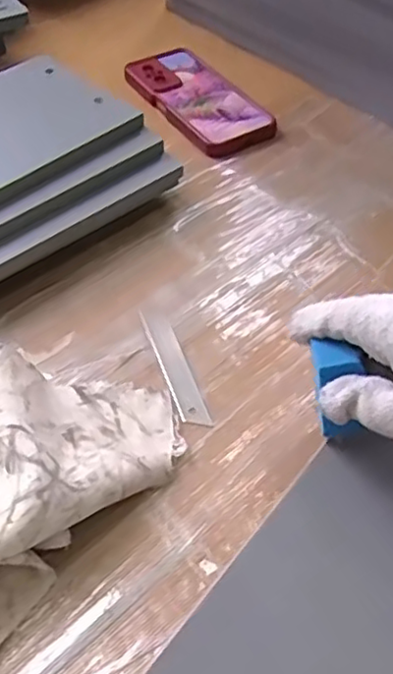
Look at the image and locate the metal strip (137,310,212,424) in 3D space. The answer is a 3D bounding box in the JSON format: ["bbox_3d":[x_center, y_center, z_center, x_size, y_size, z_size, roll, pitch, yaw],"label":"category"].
[{"bbox_3d":[-0.015,0.017,0.435,0.019,0.004,0.100,-14,53,-14],"label":"metal strip"}]

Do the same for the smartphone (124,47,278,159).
[{"bbox_3d":[0.000,-0.235,0.637,0.084,0.017,0.164,-26,57,-22],"label":"smartphone"}]

